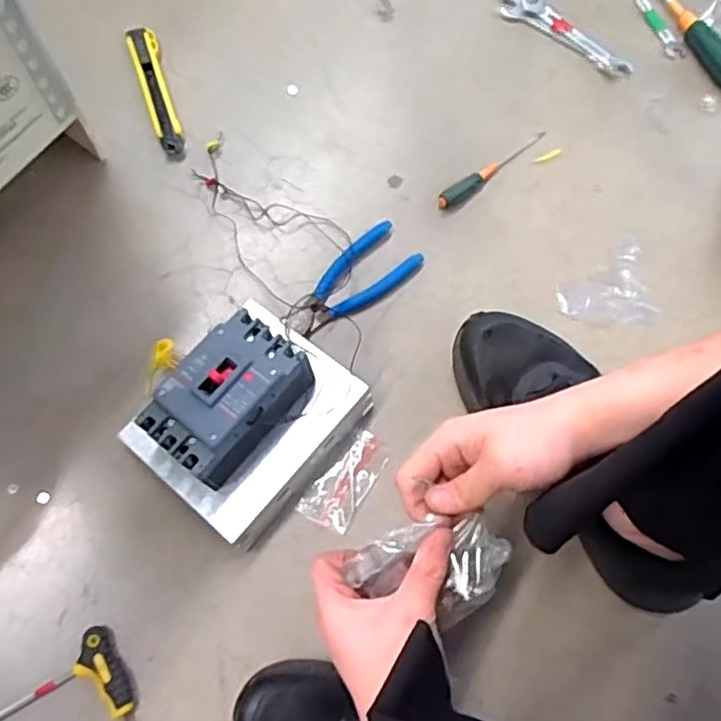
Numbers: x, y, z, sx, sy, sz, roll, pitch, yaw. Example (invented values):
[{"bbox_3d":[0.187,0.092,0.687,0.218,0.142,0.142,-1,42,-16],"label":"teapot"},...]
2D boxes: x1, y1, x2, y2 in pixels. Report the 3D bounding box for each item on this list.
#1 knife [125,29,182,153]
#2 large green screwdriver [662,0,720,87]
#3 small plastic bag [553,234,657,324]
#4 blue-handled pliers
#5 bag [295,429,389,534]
[{"bbox_3d":[-0.216,-0.286,0.708,0.031,0.017,0.152,-17,75,-7],"label":"knife"},{"bbox_3d":[0.374,-0.372,0.746,0.027,0.031,0.173,-22,76,-8],"label":"large green screwdriver"},{"bbox_3d":[0.259,-0.068,0.675,0.109,0.004,0.080,-36,78,-12],"label":"small plastic bag"},{"bbox_3d":[-0.004,-0.078,0.658,0.132,0.019,0.060,-41,79,-12],"label":"blue-handled pliers"},{"bbox_3d":[-0.012,0.109,0.612,0.045,0.006,0.093,33,75,7],"label":"bag"}]

